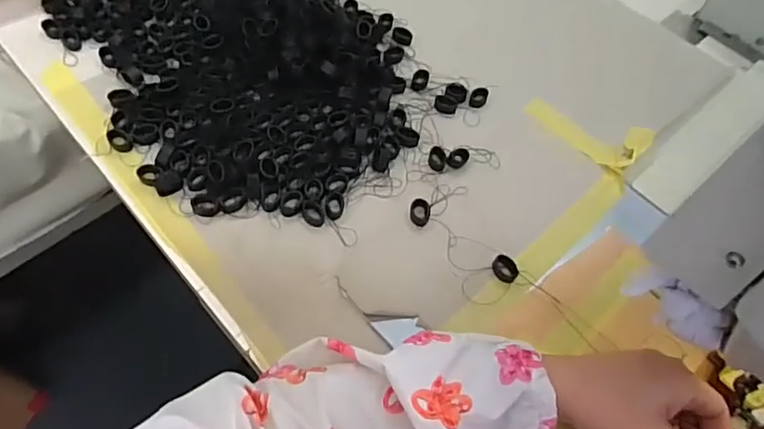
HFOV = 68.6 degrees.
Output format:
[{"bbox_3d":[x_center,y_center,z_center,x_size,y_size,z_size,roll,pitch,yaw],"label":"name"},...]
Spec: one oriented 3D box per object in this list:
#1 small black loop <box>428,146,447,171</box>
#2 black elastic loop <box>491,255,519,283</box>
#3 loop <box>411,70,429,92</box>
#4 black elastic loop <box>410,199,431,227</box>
[{"bbox_3d":[0.047,-0.048,0.470,0.014,0.006,0.023,4,61,-2],"label":"small black loop"},{"bbox_3d":[0.092,0.040,0.418,0.017,0.004,0.022,-33,68,-20],"label":"black elastic loop"},{"bbox_3d":[0.035,-0.124,0.519,0.014,0.006,0.021,17,61,5],"label":"loop"},{"bbox_3d":[0.030,-0.001,0.438,0.016,0.008,0.021,12,61,3],"label":"black elastic loop"}]

